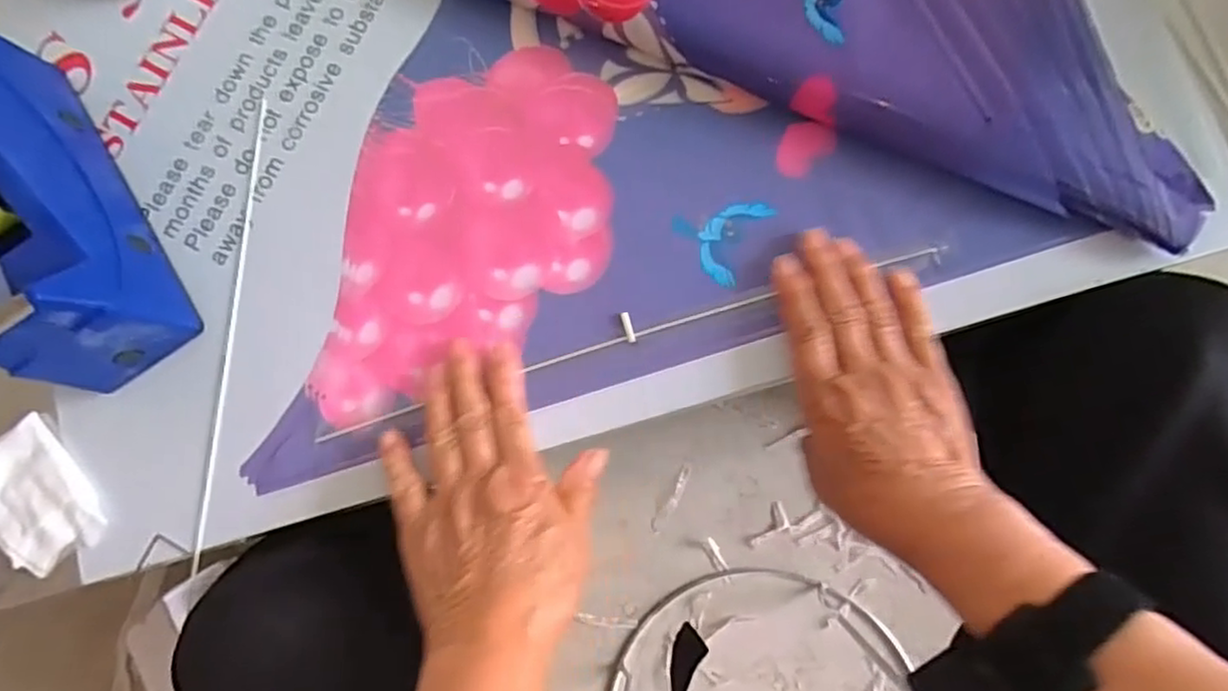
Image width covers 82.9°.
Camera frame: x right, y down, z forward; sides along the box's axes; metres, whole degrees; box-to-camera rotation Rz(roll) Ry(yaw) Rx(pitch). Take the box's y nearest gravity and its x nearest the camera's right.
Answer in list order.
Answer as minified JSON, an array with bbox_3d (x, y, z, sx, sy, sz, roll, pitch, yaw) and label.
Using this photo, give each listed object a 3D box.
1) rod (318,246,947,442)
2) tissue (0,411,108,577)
[{"bbox_3d":[0.006,-0.006,0.390,0.363,0.008,0.020,-17,82,2],"label":"rod"},{"bbox_3d":[-0.335,0.089,0.398,0.060,0.013,0.078,-40,79,-3],"label":"tissue"}]

